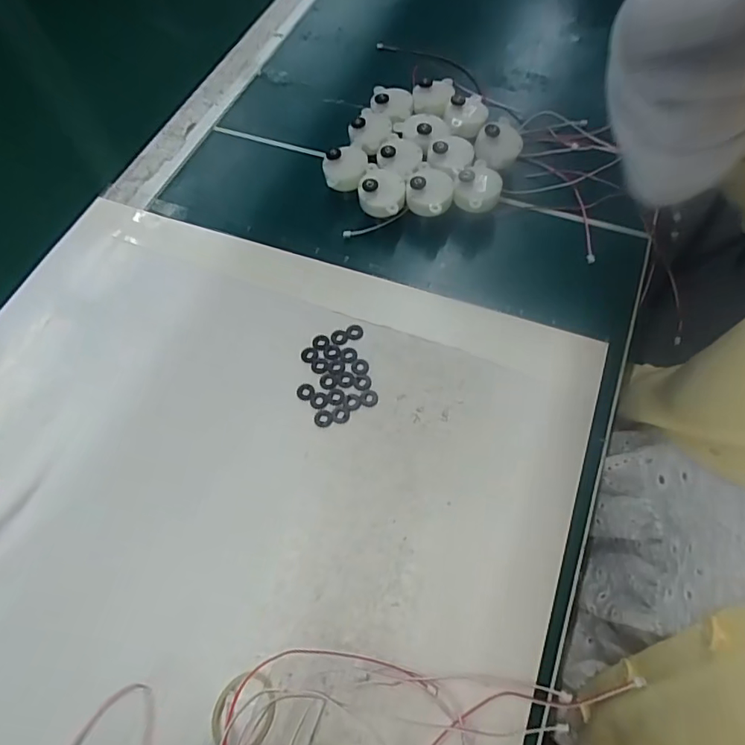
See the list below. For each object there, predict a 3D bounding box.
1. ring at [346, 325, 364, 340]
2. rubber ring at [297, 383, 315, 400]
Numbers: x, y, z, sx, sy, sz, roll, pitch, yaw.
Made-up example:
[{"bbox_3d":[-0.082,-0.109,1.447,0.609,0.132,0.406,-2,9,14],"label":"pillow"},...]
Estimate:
[{"bbox_3d":[-0.011,-0.026,0.314,0.010,0.004,0.010,-1,63,3],"label":"ring"},{"bbox_3d":[-0.040,0.011,0.297,0.011,0.004,0.011,-1,63,3],"label":"rubber ring"}]

